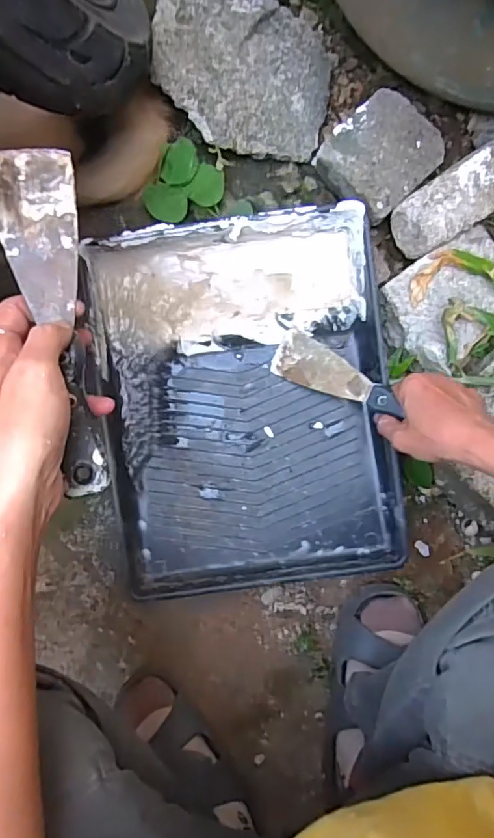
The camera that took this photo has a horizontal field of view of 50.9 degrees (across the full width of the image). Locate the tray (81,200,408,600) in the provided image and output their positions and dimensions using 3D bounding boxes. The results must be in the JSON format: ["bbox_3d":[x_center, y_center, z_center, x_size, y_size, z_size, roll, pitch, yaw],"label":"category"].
[{"bbox_3d":[-0.003,-0.013,0.516,0.268,0.077,0.346,-8,90,-8],"label":"tray"}]

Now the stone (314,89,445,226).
[{"bbox_3d":[0.151,-0.297,0.588,0.120,0.046,0.105,-45,94,-6],"label":"stone"}]

